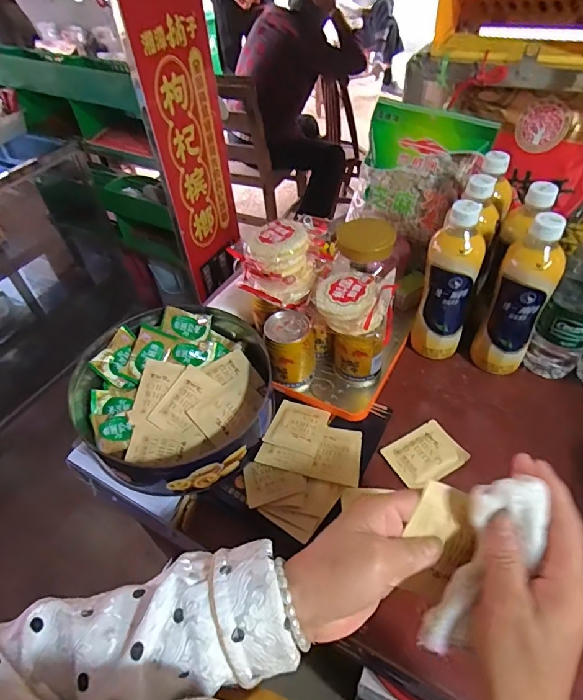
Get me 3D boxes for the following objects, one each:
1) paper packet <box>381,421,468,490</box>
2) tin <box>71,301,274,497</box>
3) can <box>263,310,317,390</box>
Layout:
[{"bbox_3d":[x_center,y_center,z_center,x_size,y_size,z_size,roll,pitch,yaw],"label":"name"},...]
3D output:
[{"bbox_3d":[0.150,0.117,0.495,0.079,0.005,0.062,-24,51,-18],"label":"paper packet"},{"bbox_3d":[-0.131,0.043,0.521,0.223,0.064,0.222,-2,48,2],"label":"tin"},{"bbox_3d":[-0.001,0.001,0.555,0.058,0.084,0.053,-2,48,2],"label":"can"}]

